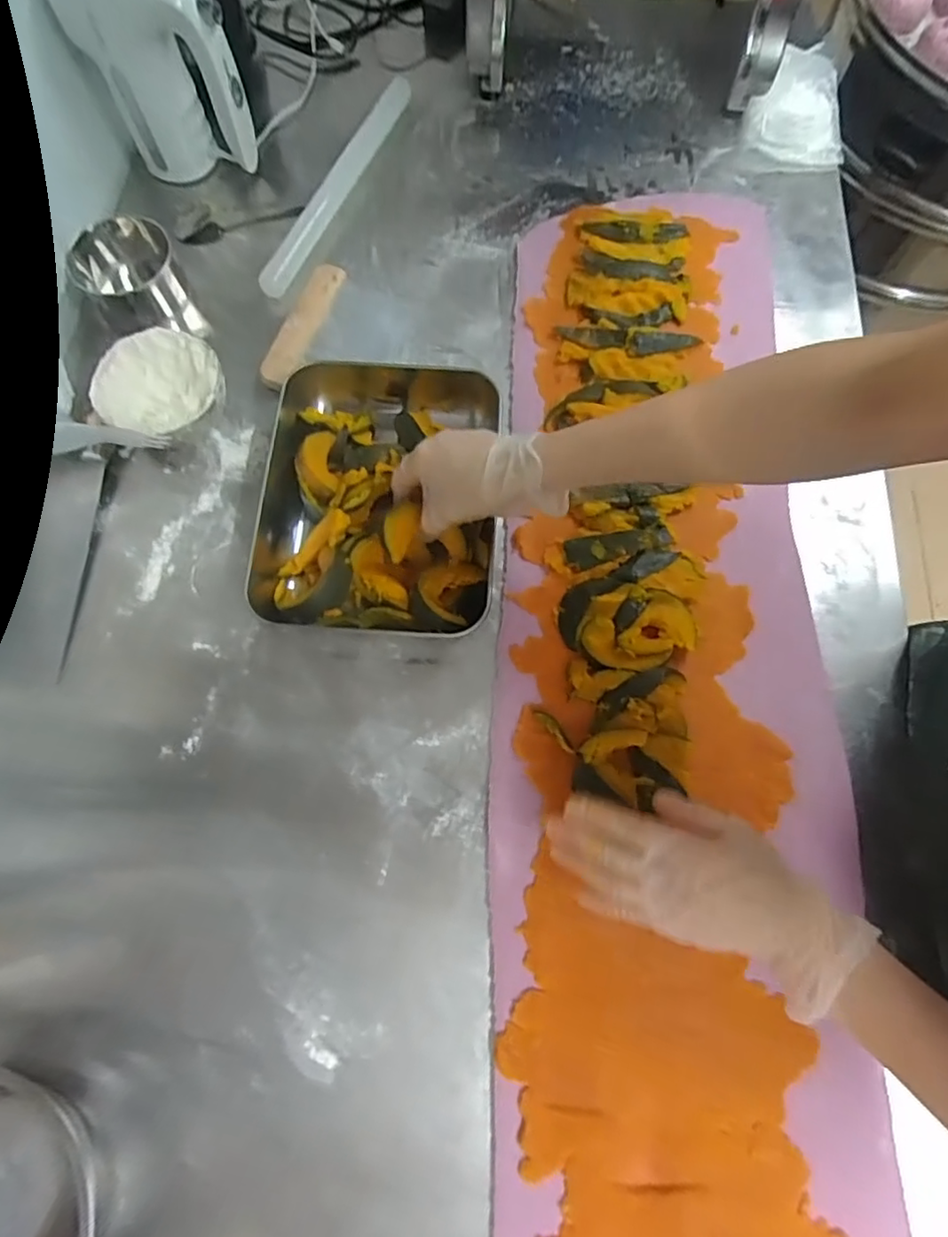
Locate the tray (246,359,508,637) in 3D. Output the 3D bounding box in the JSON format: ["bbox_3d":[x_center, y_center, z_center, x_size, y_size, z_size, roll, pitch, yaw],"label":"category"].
[{"bbox_3d":[-0.084,-0.106,0.532,0.203,0.050,0.244,3,72,1],"label":"tray"}]

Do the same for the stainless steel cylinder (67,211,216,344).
[{"bbox_3d":[-0.345,-0.341,0.617,0.097,0.090,0.097,0,72,0],"label":"stainless steel cylinder"}]

